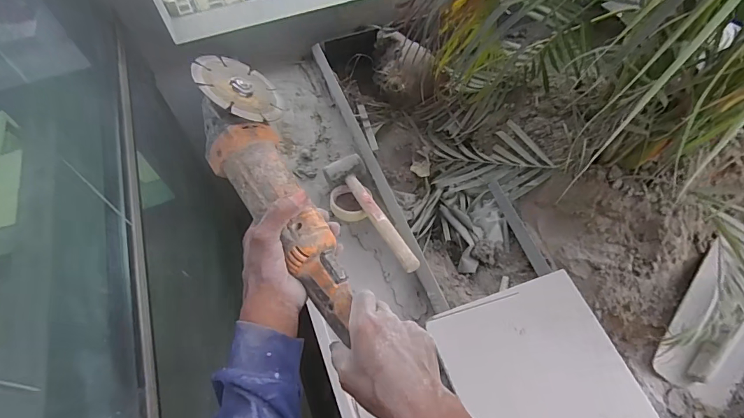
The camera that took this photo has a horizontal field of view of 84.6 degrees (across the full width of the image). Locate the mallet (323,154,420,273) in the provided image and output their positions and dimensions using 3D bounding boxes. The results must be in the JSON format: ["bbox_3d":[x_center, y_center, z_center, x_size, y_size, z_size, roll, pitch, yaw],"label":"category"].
[{"bbox_3d":[-0.012,0.011,0.773,0.090,0.042,0.282,-21,59,-10],"label":"mallet"}]

